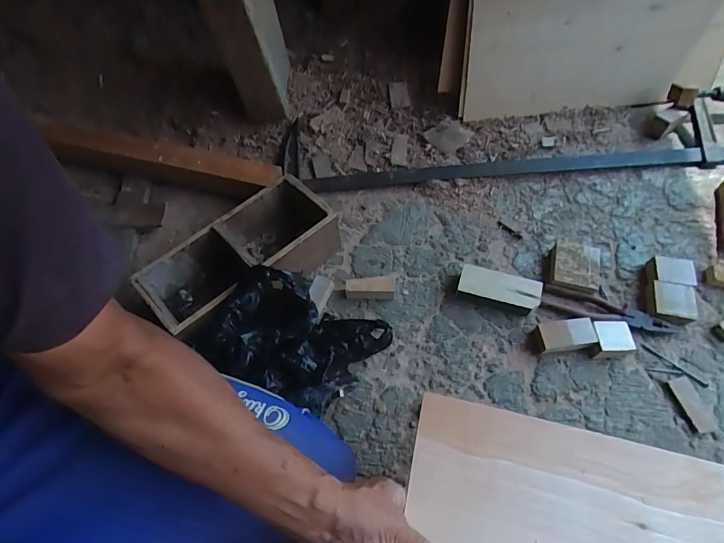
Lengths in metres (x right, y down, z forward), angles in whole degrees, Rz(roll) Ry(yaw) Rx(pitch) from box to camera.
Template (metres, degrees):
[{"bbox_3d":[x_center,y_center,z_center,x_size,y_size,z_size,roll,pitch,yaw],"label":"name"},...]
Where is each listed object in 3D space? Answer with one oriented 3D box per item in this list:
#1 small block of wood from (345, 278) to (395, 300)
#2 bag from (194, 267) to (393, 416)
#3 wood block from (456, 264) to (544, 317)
[{"bbox_3d":[0.014,0.028,0.722,0.079,0.031,0.030,-1,57,2],"label":"small block of wood"},{"bbox_3d":[-0.092,0.100,0.634,0.231,0.140,0.159,17,60,13],"label":"bag"},{"bbox_3d":[0.221,0.031,0.716,0.128,0.036,0.059,15,59,12],"label":"wood block"}]

